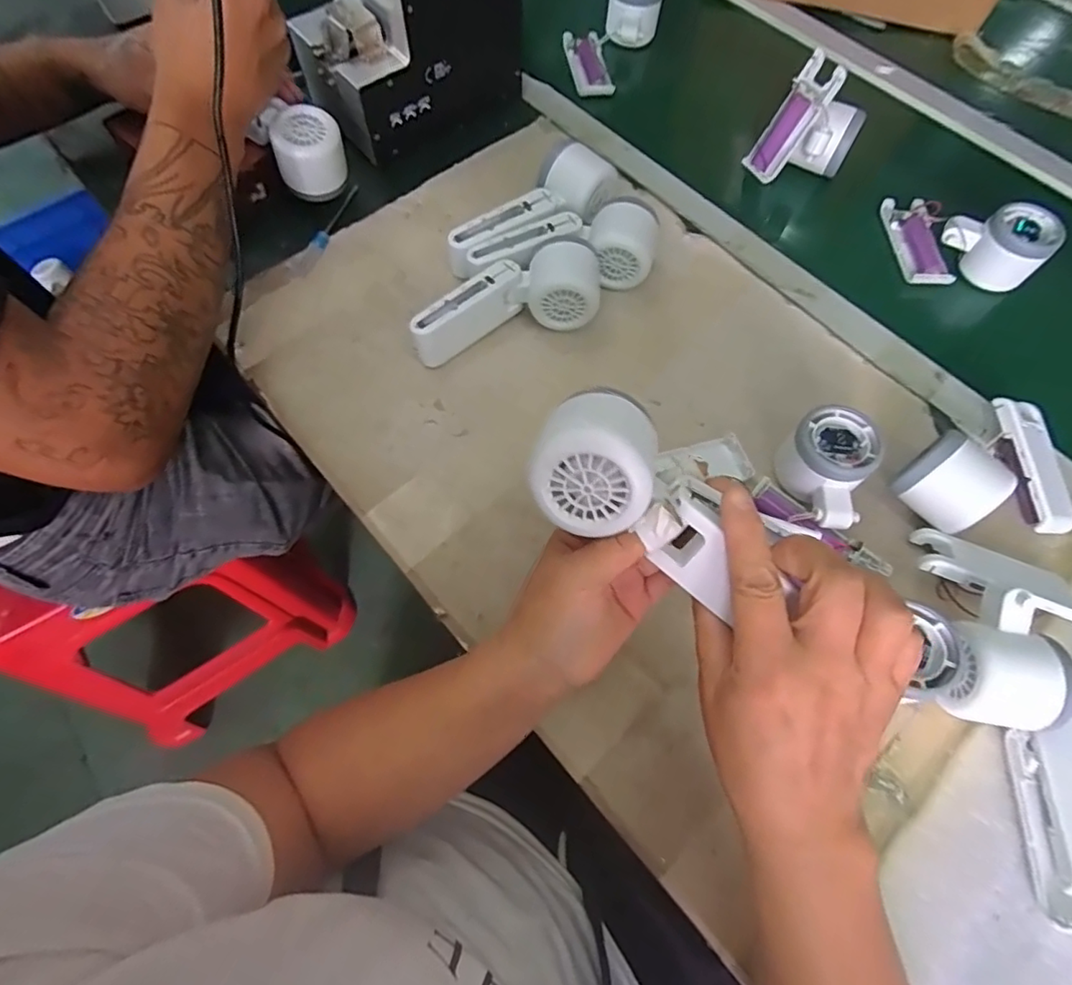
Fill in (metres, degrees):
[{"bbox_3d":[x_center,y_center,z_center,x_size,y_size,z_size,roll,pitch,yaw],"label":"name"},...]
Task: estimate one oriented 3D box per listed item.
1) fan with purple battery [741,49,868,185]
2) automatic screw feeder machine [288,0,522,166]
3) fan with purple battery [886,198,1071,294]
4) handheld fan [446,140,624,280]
[{"bbox_3d":[0.263,-0.351,0.548,0.088,0.084,0.053,25,66,8],"label":"fan with purple battery"},{"bbox_3d":[-0.120,-0.431,0.536,0.180,0.153,0.126,-36,72,-18],"label":"automatic screw feeder machine"},{"bbox_3d":[0.396,-0.241,0.525,0.109,0.055,0.095,1,65,-2],"label":"fan with purple battery"},{"bbox_3d":[-0.003,-0.240,0.504,0.167,0.059,0.057,-41,74,-19],"label":"handheld fan"}]

